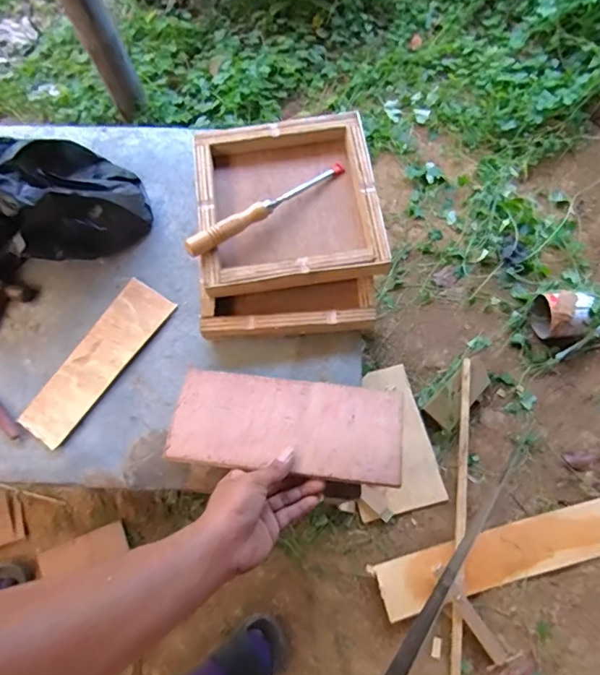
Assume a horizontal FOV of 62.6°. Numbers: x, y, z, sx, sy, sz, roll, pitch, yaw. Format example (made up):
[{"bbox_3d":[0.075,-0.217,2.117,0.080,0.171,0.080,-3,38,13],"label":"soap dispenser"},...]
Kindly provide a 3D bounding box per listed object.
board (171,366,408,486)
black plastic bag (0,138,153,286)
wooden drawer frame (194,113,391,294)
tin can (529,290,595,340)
[{"bbox_3d":[-0.014,0.098,0.566,0.254,0.011,0.116,5,56,5],"label":"board"},{"bbox_3d":[-0.359,-0.175,0.627,0.283,0.146,0.191,-33,78,-8],"label":"black plastic bag"},{"bbox_3d":[-0.016,-0.173,0.642,0.223,0.056,0.232,-7,76,-2],"label":"wooden drawer frame"},{"bbox_3d":[0.623,-0.049,1.183,0.106,0.096,0.111,4,76,1],"label":"tin can"}]

